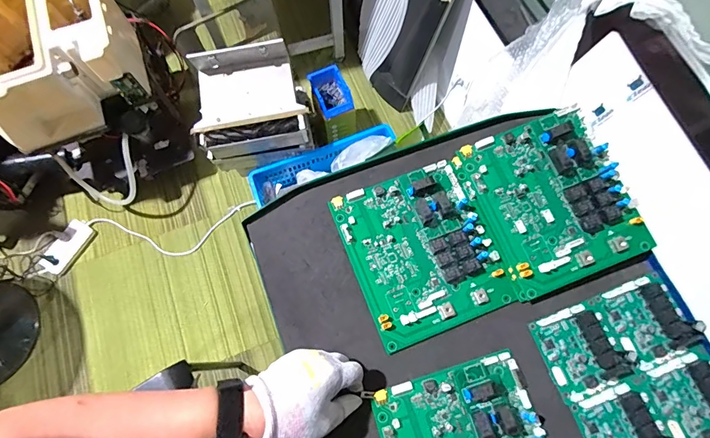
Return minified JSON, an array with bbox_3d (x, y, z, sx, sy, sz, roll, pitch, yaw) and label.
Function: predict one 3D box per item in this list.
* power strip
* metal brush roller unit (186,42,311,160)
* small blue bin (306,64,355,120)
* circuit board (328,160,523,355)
[{"bbox_3d":[-1.024,0.099,1.401,0.086,0.036,0.199,30,74,11],"label":"power strip"},{"bbox_3d":[-0.300,-0.333,1.171,0.312,0.216,0.265,-5,70,-1],"label":"metal brush roller unit"},{"bbox_3d":[-0.078,-0.421,1.310,0.118,0.063,0.164,-23,72,-7],"label":"small blue bin"},{"bbox_3d":[0.081,0.036,0.490,0.173,0.030,0.203,-20,71,-6],"label":"circuit board"}]

